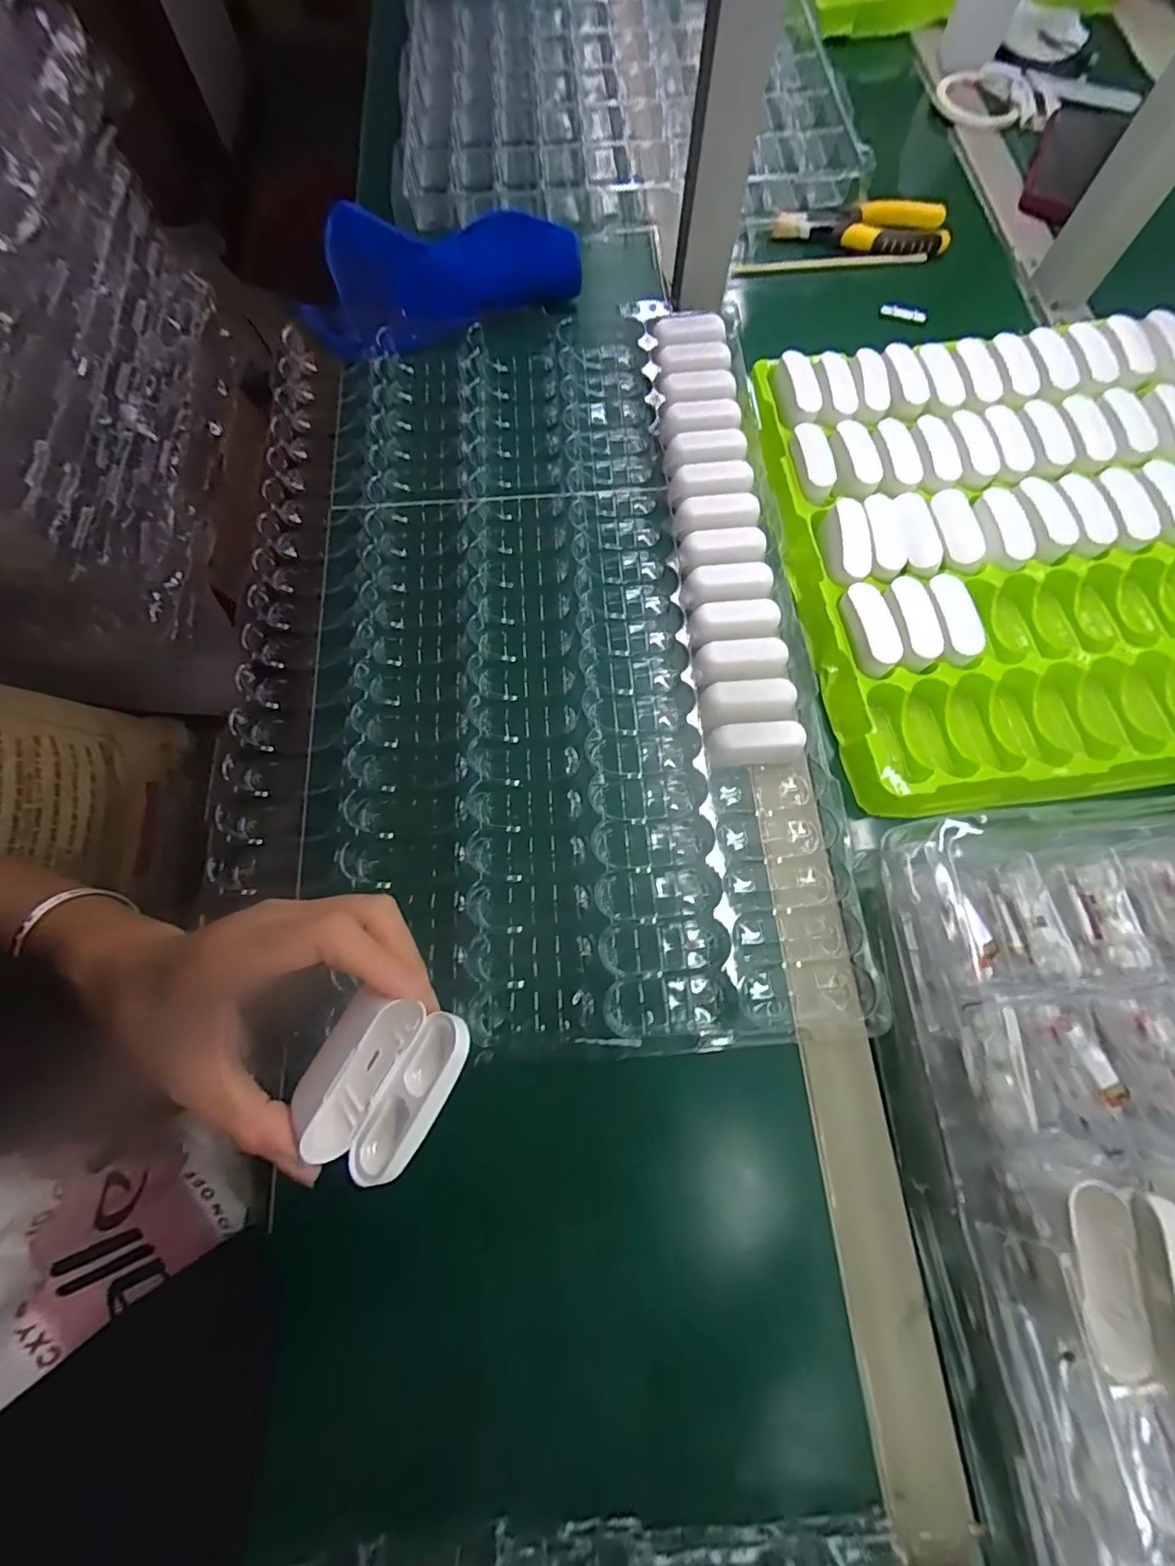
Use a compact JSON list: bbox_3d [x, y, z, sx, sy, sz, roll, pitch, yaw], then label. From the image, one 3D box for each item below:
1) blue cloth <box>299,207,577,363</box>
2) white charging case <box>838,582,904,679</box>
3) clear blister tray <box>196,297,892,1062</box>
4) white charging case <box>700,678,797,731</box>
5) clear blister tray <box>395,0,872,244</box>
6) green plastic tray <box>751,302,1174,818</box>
[{"bbox_3d":[-0.134,-0.457,0.493,0.237,0.029,0.153,-18,72,-6],"label":"blue cloth"},{"bbox_3d":[0.194,-0.105,0.381,0.030,0.020,0.064,-7,72,-2],"label":"white charging case"},{"bbox_3d":[-0.044,-0.115,0.396,0.379,0.033,0.556,-5,72,0],"label":"clear blister tray"},{"bbox_3d":[0.107,-0.052,0.372,0.062,0.018,0.029,-5,72,-2],"label":"white charging case"},{"bbox_3d":[0.027,-0.754,0.588,0.442,0.035,0.471,-3,72,-1],"label":"clear blister tray"},{"bbox_3d":[0.436,-0.193,0.411,0.564,0.042,0.383,-6,72,-2],"label":"green plastic tray"}]

